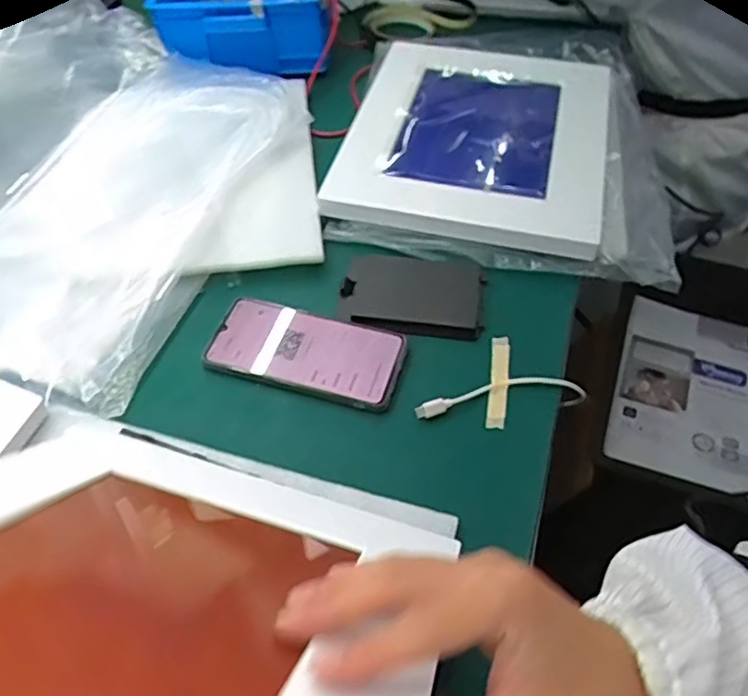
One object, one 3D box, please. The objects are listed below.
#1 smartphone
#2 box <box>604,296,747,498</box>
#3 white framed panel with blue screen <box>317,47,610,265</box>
[{"bbox_3d":[-0.053,0.001,0.492,0.148,0.012,0.071,14,52,13],"label":"smartphone"},{"bbox_3d":[0.511,0.064,0.946,0.284,0.042,0.345,17,52,14],"label":"box"},{"bbox_3d":[0.111,-0.225,0.641,0.252,0.045,0.311,12,52,11],"label":"white framed panel with blue screen"}]

